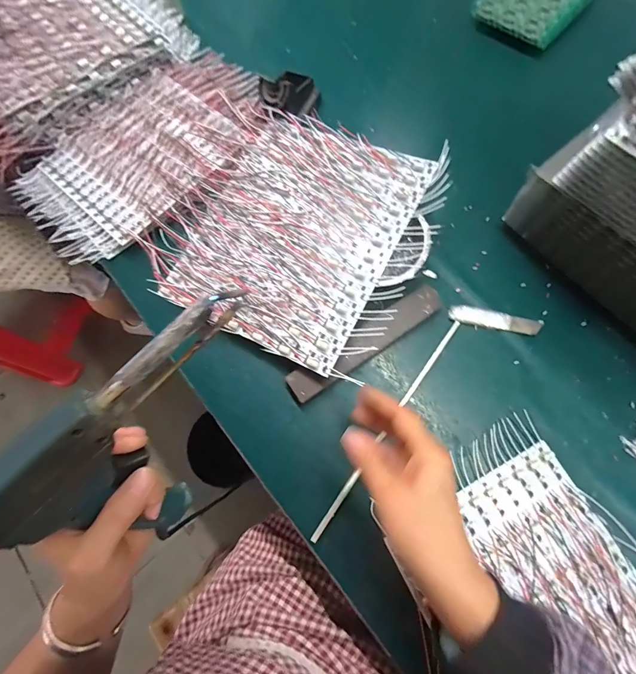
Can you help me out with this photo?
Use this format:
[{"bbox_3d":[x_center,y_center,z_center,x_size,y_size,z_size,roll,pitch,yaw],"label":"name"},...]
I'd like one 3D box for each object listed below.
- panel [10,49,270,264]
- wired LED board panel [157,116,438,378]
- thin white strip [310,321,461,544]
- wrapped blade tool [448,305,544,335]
[{"bbox_3d":[-0.234,-0.259,0.483,0.354,0.039,0.201,-43,76,-9],"label":"panel"},{"bbox_3d":[-0.025,-0.128,0.413,0.250,0.043,0.280,27,73,9],"label":"wired LED board panel"},{"bbox_3d":[0.079,0.091,0.371,0.007,0.004,0.279,35,75,11],"label":"thin white strip"},{"bbox_3d":[0.207,-0.019,0.405,0.103,0.007,0.022,11,72,4],"label":"wrapped blade tool"}]

